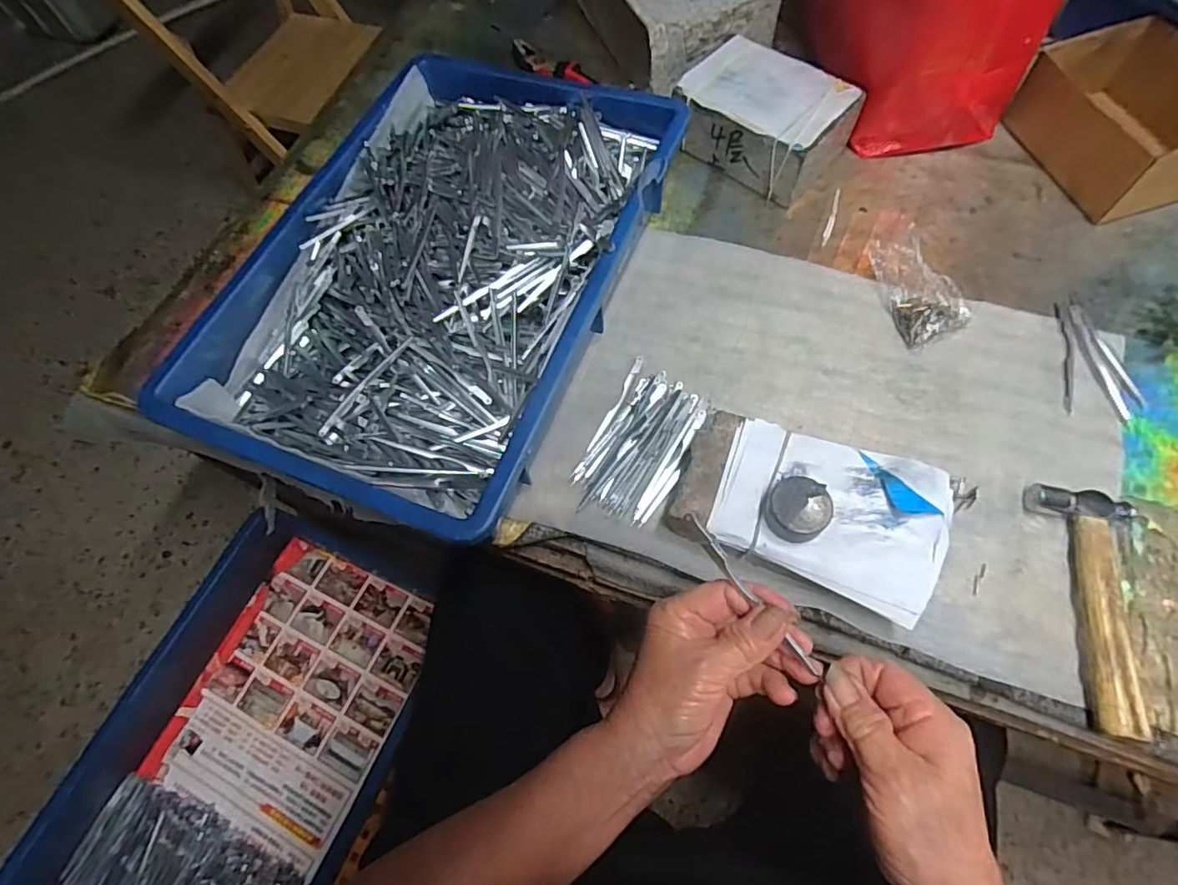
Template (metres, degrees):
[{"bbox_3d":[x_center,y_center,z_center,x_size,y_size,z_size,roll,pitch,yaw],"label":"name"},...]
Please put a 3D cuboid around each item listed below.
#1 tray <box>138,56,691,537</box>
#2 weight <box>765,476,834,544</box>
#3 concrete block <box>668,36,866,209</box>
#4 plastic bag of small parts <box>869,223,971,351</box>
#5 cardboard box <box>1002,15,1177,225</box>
[{"bbox_3d":[-0.114,-0.147,0.480,0.273,0.063,0.413,20,68,12],"label":"tray"},{"bbox_3d":[0.133,0.043,0.371,0.037,0.020,0.036,-2,65,4],"label":"weight"},{"bbox_3d":[0.162,-0.302,0.545,0.144,0.062,0.096,36,72,17],"label":"concrete block"},{"bbox_3d":[0.274,-0.131,0.474,0.057,0.039,0.094,-12,65,-2],"label":"plastic bag of small parts"},{"bbox_3d":[0.467,-0.276,0.507,0.105,0.077,0.149,-18,66,-5],"label":"cardboard box"}]

